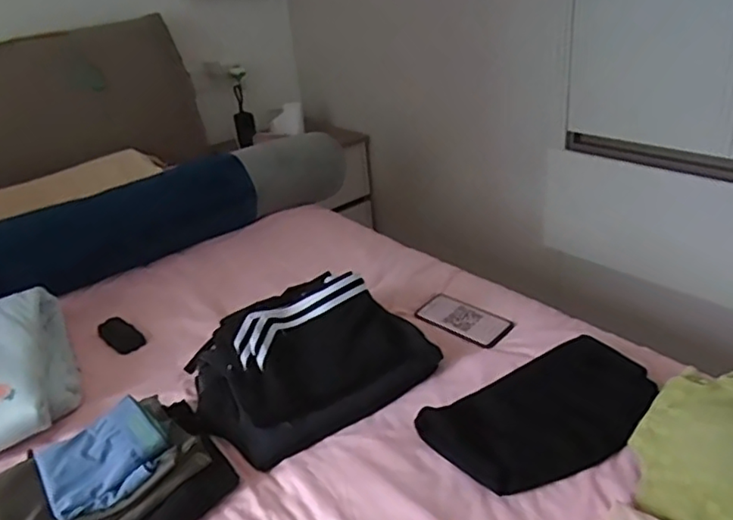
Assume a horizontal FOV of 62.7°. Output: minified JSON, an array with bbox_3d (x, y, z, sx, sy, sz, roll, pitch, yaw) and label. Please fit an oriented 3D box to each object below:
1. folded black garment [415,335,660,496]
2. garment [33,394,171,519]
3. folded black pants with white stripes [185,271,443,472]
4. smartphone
[{"bbox_3d":[0.230,0.195,0.780,0.289,0.053,0.162,-18,30,-18],"label":"folded black garment"},{"bbox_3d":[-0.328,0.242,0.750,0.141,0.033,0.131,-23,32,-29],"label":"garment"},{"bbox_3d":[-0.090,0.134,0.908,0.336,0.122,0.230,-22,32,-25],"label":"folded black pants with white stripes"},{"bbox_3d":[0.168,0.103,1.040,0.162,0.016,0.086,20,39,40],"label":"smartphone"}]

